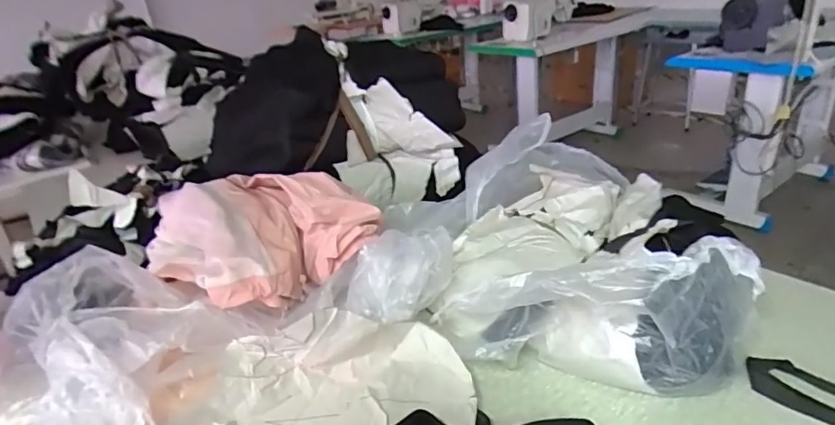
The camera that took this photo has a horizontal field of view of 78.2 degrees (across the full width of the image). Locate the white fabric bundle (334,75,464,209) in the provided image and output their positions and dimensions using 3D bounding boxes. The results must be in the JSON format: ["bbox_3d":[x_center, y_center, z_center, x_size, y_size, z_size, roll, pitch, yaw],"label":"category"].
[{"bbox_3d":[-0.040,-0.126,0.963,0.226,0.209,0.080,-17,28,-22],"label":"white fabric bundle"}]

